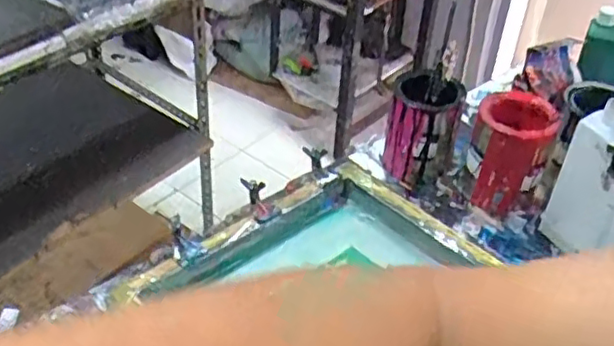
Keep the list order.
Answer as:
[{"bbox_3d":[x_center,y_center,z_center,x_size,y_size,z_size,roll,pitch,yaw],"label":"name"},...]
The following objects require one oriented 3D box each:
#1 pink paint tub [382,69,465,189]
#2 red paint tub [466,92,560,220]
[{"bbox_3d":[0.175,-0.067,0.988,0.096,0.148,0.102,2,40,-1],"label":"pink paint tub"},{"bbox_3d":[0.290,-0.026,0.938,0.108,0.162,0.099,17,42,17],"label":"red paint tub"}]

